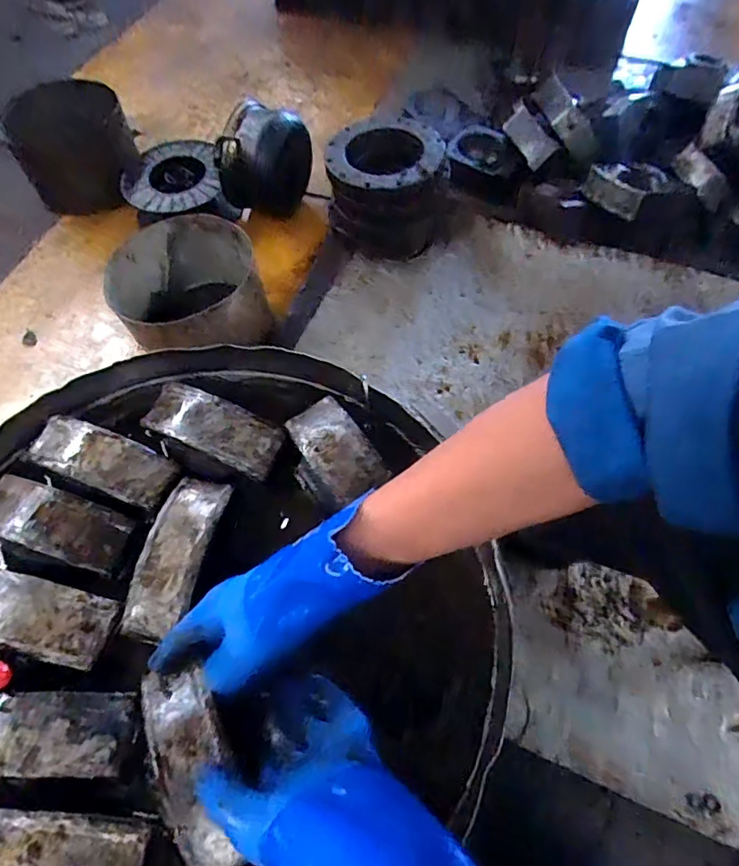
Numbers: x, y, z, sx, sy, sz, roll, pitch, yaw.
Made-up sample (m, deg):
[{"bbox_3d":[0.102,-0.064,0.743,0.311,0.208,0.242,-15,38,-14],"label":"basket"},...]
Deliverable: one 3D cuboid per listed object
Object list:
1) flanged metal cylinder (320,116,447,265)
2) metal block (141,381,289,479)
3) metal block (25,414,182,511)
[{"bbox_3d":[0.038,-0.564,1.198,0.253,0.186,0.297,-1,62,0],"label":"flanged metal cylinder"},{"bbox_3d":[-0.172,-0.009,0.558,0.156,0.034,0.058,22,64,12],"label":"metal block"},{"bbox_3d":[-0.283,0.028,0.544,0.156,0.034,0.059,17,64,10],"label":"metal block"}]

